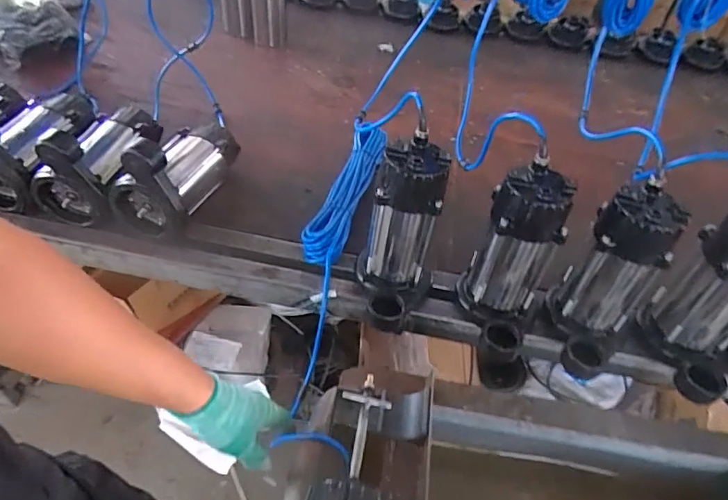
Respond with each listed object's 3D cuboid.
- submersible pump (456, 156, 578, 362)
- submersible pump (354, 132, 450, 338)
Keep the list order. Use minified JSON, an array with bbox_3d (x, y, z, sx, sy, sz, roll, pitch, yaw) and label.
[{"bbox_3d":[0.194,0.023,0.651,0.113,0.234,0.144,23,48,14],"label":"submersible pump"},{"bbox_3d":[0.050,-0.013,0.672,0.108,0.234,0.149,12,46,4],"label":"submersible pump"}]

